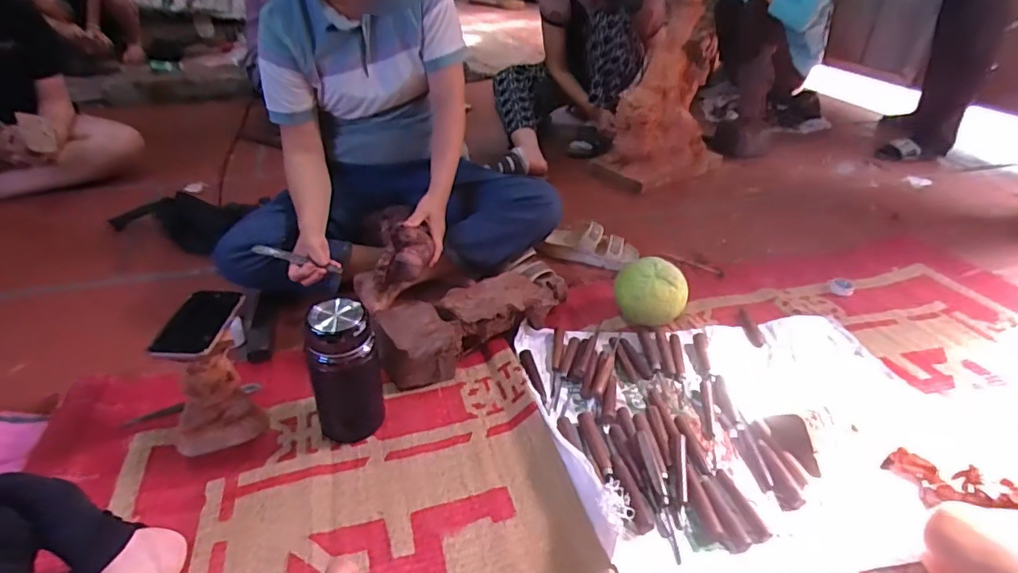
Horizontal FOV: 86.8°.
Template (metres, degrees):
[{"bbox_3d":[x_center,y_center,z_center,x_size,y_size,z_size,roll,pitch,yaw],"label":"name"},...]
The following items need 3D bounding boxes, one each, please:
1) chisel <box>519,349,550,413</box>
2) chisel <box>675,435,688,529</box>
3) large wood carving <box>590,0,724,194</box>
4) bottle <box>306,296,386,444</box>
[{"bbox_3d":[0.046,0.160,0.924,0.024,0.015,0.140,-6,37,-12],"label":"chisel"},{"bbox_3d":[0.245,0.272,0.767,0.017,0.015,0.148,10,37,10],"label":"chisel"},{"bbox_3d":[0.461,-0.560,1.564,0.368,0.483,0.238,-27,45,-34],"label":"large wood carving"},{"bbox_3d":[-0.240,0.127,0.785,0.075,0.218,0.079,18,39,20],"label":"bottle"}]

